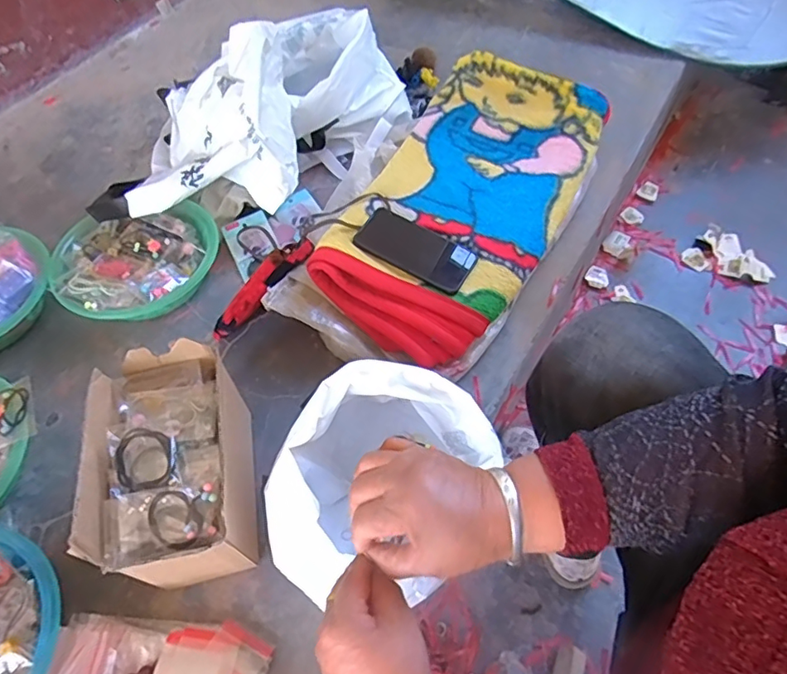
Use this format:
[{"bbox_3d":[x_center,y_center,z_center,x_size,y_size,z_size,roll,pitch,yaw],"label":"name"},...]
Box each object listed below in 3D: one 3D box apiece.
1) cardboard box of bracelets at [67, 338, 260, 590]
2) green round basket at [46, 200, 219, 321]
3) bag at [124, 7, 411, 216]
[{"bbox_3d":[-0.227,0.144,0.585,0.124,0.177,0.211,-11,57,-4],"label":"cardboard box of bracelets"},{"bbox_3d":[-0.384,-0.105,0.819,0.232,0.084,0.195,-16,57,-7],"label":"green round basket"},{"bbox_3d":[-0.235,-0.400,0.889,0.310,0.192,0.504,33,64,22],"label":"bag"}]

